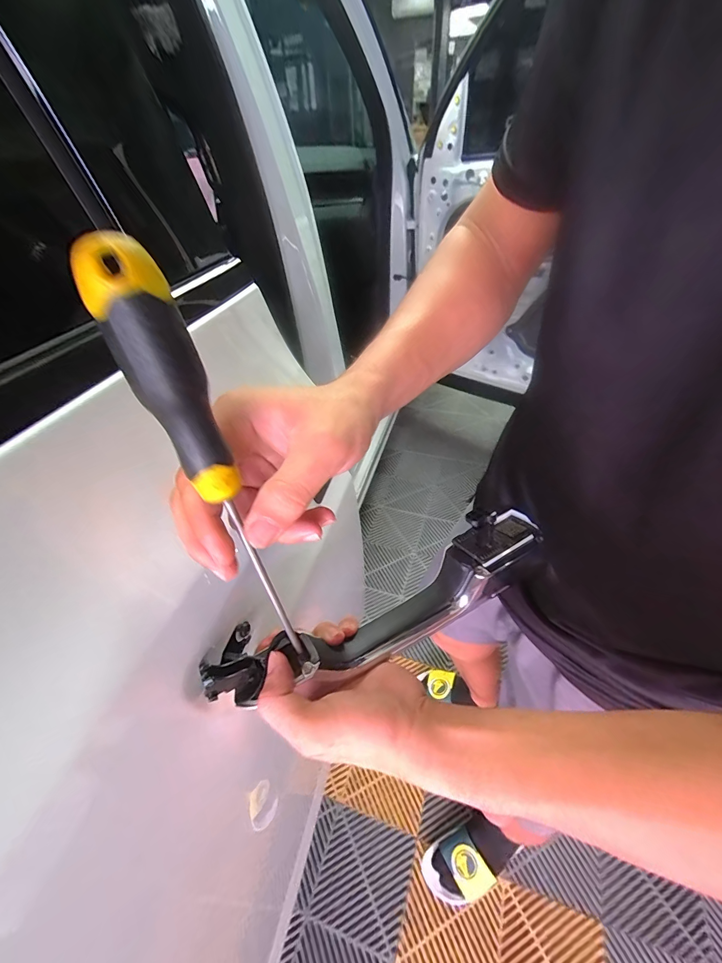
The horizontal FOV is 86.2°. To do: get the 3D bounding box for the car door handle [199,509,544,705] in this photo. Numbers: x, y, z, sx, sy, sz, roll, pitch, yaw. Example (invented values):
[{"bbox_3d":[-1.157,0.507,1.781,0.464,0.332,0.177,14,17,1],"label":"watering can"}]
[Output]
[{"bbox_3d":[0.030,0.090,0.317,0.299,0.053,0.068,-19,47,-23],"label":"car door handle"}]

